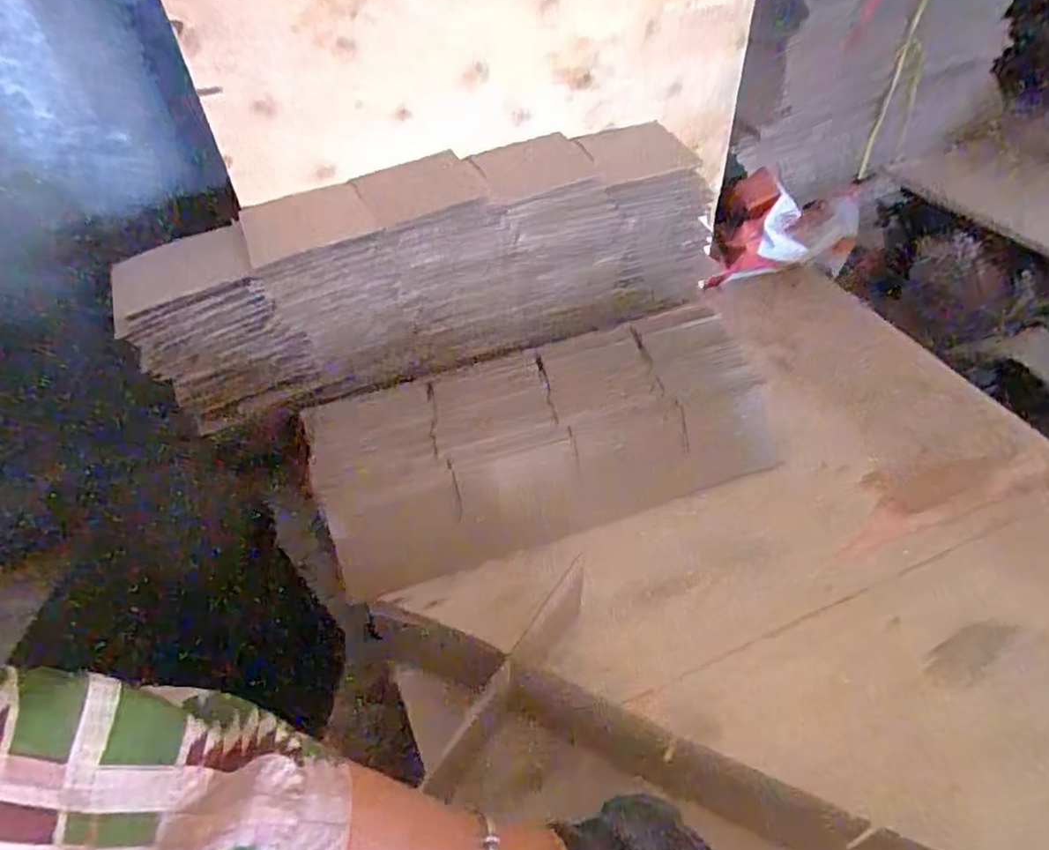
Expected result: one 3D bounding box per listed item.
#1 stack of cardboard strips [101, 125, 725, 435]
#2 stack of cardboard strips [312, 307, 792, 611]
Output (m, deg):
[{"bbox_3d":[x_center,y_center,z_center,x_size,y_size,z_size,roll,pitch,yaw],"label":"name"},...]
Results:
[{"bbox_3d":[-0.087,-0.179,0.788,0.662,0.208,0.113,-19,52,-14],"label":"stack of cardboard strips"},{"bbox_3d":[0.031,0.015,0.792,0.530,0.099,0.227,-18,52,-13],"label":"stack of cardboard strips"}]

